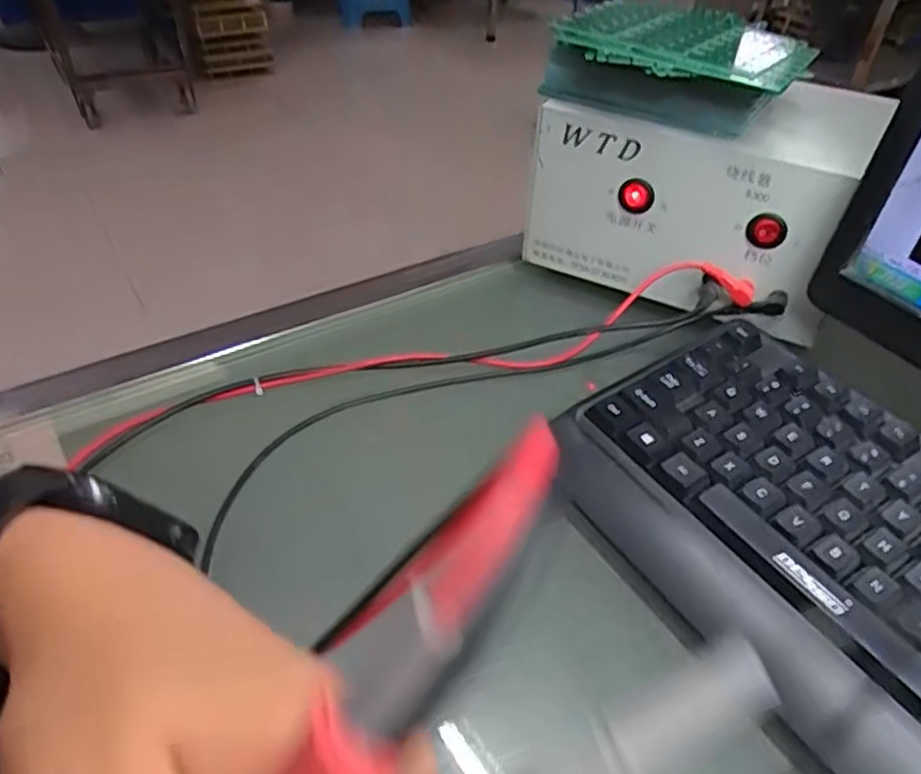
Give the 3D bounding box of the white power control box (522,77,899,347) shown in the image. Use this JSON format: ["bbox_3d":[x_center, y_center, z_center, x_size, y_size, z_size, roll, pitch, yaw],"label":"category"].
[{"bbox_3d":[0.171,-0.135,0.477,0.192,0.120,0.153,30,48,27],"label":"white power control box"}]

